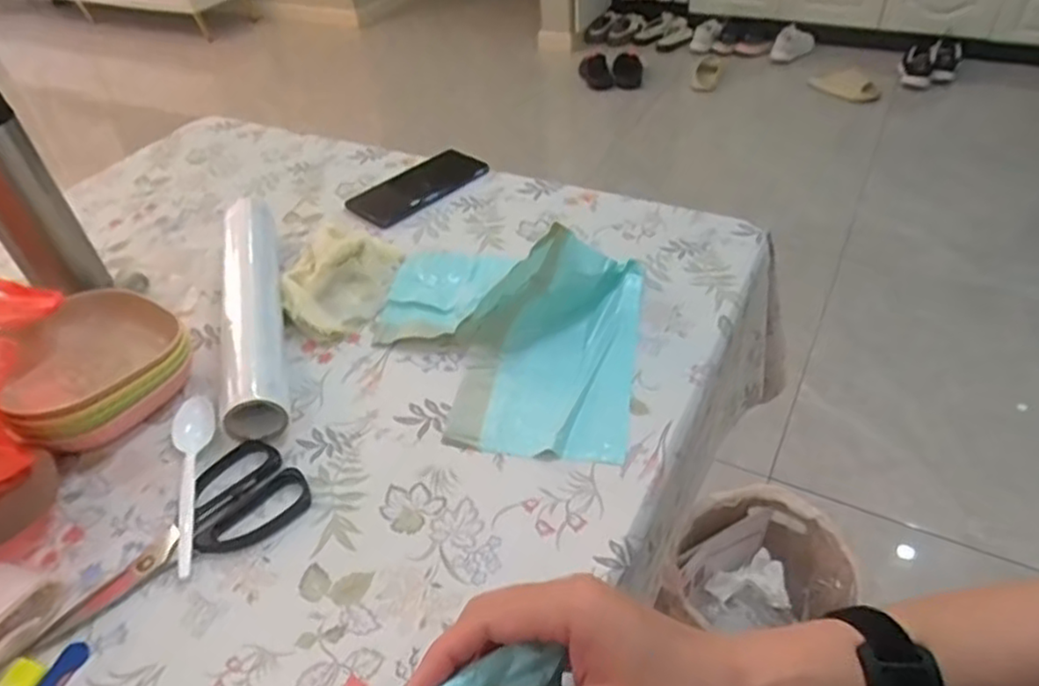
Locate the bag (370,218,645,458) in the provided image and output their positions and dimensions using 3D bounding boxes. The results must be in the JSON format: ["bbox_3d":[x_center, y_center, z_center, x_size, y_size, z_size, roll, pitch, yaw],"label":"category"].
[{"bbox_3d":[-0.017,-0.029,0.576,0.229,0.075,0.232,5,43,11],"label":"bag"}]

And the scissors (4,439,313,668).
[{"bbox_3d":[-0.243,0.126,0.475,0.186,0.011,0.088,-25,46,-21],"label":"scissors"}]

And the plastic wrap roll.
[{"bbox_3d":[-0.244,-0.033,0.622,0.054,0.051,0.295,-15,43,-11],"label":"plastic wrap roll"}]

